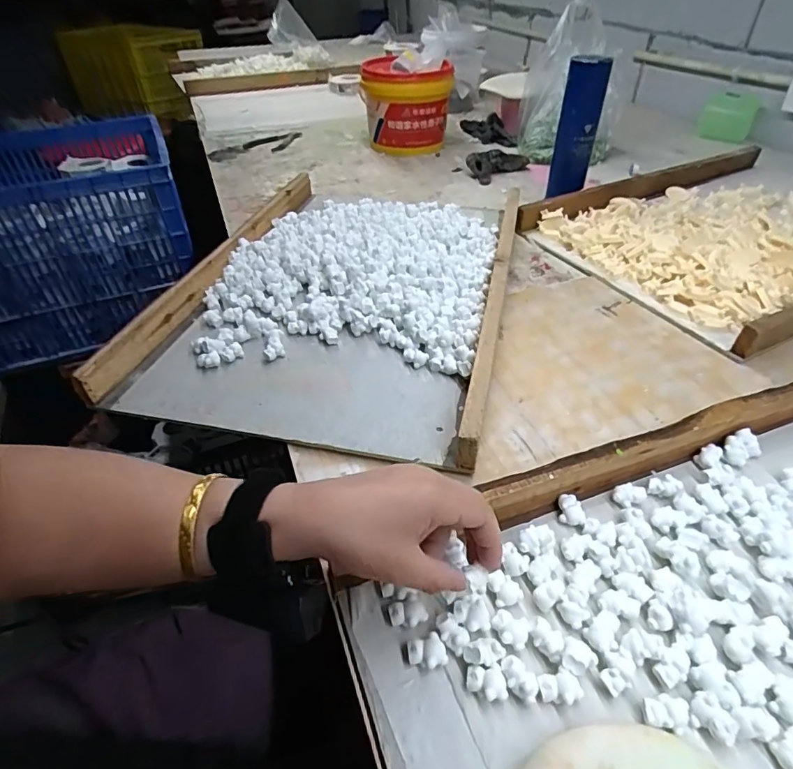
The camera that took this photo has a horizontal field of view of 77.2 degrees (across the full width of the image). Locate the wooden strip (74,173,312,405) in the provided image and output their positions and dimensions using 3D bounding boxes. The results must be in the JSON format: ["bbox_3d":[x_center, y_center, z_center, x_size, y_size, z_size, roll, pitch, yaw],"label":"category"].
[{"bbox_3d":[-0.232,-0.186,0.695,0.029,0.033,0.575,9,43,11],"label":"wooden strip"}]

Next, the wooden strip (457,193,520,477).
[{"bbox_3d":[0.128,-0.125,0.630,0.018,0.048,0.580,9,42,11],"label":"wooden strip"}]

